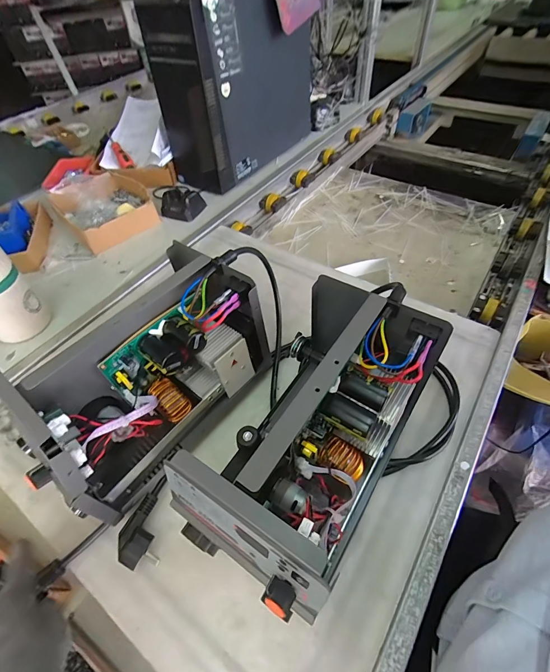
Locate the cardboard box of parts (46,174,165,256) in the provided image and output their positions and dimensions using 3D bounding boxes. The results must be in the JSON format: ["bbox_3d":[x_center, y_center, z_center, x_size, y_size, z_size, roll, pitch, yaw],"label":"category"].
[{"bbox_3d":[-0.400,-0.308,0.801,0.189,0.065,0.255,-34,56,-21],"label":"cardboard box of parts"}]

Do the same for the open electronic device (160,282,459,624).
[{"bbox_3d":[0.046,0.091,0.360,0.148,0.152,0.286,27,57,23],"label":"open electronic device"}]

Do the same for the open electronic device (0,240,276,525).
[{"bbox_3d":[-0.153,0.050,0.425,0.146,0.184,0.274,31,59,25],"label":"open electronic device"}]

